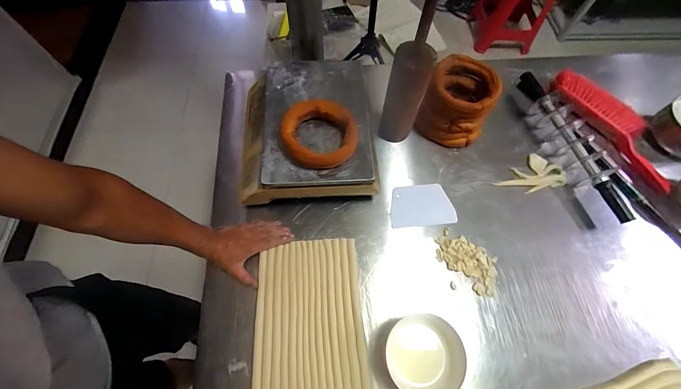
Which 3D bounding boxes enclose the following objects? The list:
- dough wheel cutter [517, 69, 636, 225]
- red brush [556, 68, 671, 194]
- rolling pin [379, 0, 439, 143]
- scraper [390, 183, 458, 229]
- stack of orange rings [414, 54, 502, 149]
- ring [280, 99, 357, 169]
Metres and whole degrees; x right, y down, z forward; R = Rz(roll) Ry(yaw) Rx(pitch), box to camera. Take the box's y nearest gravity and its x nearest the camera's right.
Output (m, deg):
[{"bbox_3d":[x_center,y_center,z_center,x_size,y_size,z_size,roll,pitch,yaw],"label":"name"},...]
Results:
[{"bbox_3d":[0.581,-0.131,0.735,0.083,0.074,0.419,-14,66,-7],"label":"dough wheel cutter"},{"bbox_3d":[0.707,-0.181,0.765,0.120,0.059,0.383,-35,71,-16],"label":"red brush"},{"bbox_3d":[0.147,-0.241,0.622,0.080,0.356,0.074,12,66,4],"label":"rolling pin"},{"bbox_3d":[0.188,0.025,0.692,0.148,0.007,0.104,-6,63,-3],"label":"scraper"},{"bbox_3d":[0.291,-0.230,0.738,0.159,0.142,0.161,13,66,5],"label":"stack of orange rings"},{"bbox_3d":[-0.045,-0.123,0.599,0.143,0.049,0.140,1,65,-1],"label":"ring"}]

